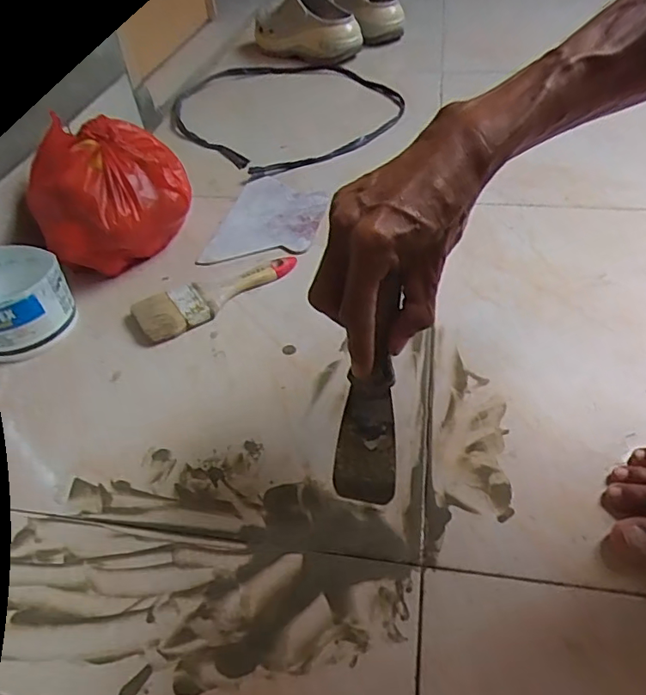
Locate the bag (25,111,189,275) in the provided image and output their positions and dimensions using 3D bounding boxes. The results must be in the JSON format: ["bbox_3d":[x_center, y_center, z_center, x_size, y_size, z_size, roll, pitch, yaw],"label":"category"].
[{"bbox_3d":[-0.238,-0.168,0.634,0.156,0.141,0.121,-12,45,-8],"label":"bag"}]

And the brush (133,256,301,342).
[{"bbox_3d":[-0.116,-0.065,0.607,0.189,0.023,0.054,-32,51,-25],"label":"brush"}]

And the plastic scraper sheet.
[{"bbox_3d":[-0.067,-0.171,0.725,0.128,0.006,0.196,6,46,11],"label":"plastic scraper sheet"}]

